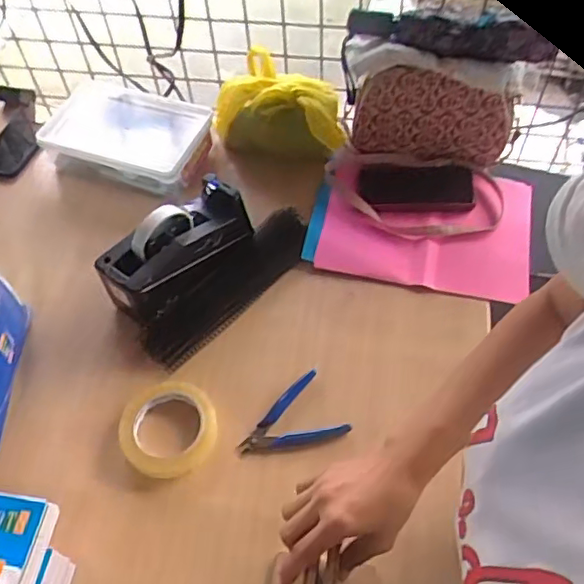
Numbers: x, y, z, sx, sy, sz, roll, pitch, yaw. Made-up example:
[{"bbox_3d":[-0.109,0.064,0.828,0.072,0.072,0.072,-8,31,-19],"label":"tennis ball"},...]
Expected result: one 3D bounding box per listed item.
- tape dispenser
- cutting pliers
[{"bbox_3d":[-0.142,-0.062,0.756,0.085,0.110,0.202,33,64,22],"label":"tape dispenser"},{"bbox_3d":[-0.005,0.149,0.666,0.118,0.008,0.082,-29,59,-15],"label":"cutting pliers"}]

